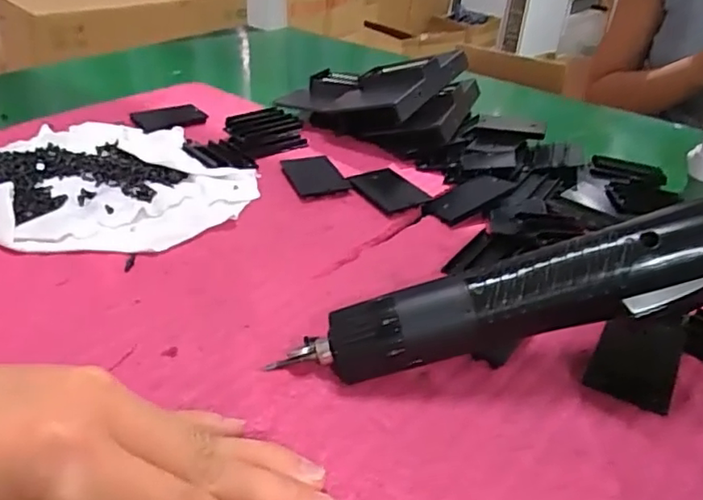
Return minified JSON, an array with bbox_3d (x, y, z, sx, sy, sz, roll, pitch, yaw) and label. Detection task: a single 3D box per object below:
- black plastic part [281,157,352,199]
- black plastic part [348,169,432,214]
[{"bbox_3d":[-0.026,-0.052,0.436,0.036,0.006,0.056,-10,35,-20],"label":"black plastic part"},{"bbox_3d":[0.027,-0.041,0.421,0.037,0.004,0.051,-18,39,-30],"label":"black plastic part"}]

